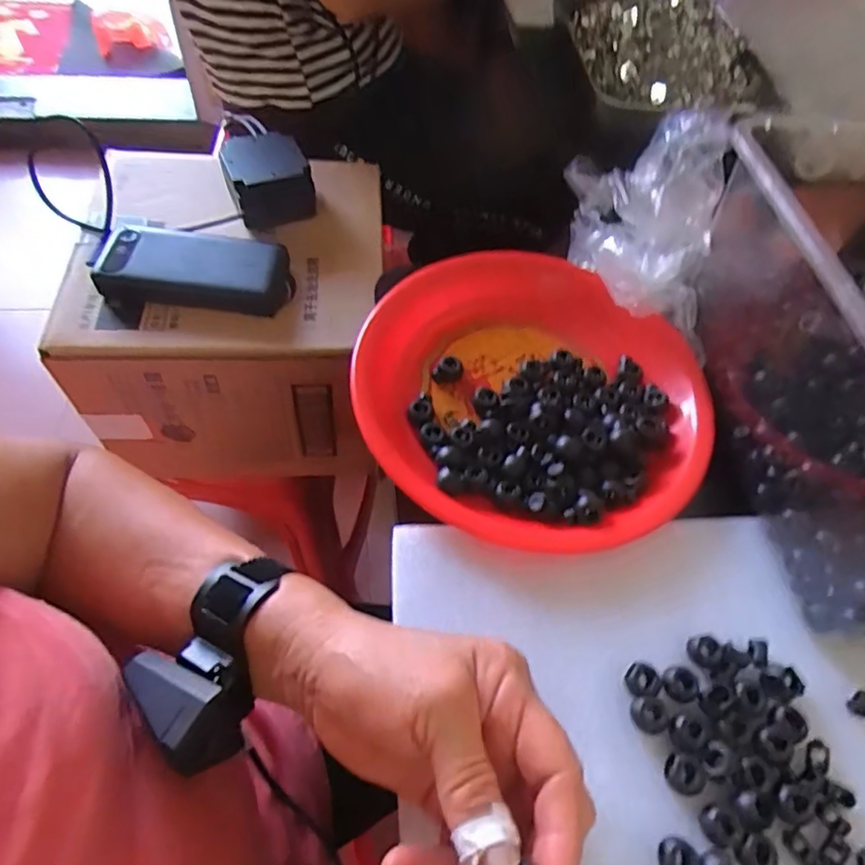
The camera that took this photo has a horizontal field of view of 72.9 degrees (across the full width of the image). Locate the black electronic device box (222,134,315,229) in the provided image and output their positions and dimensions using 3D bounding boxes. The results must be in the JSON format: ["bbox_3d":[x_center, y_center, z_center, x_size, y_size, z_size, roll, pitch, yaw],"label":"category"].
[{"bbox_3d":[-0.163,-0.250,0.580,0.079,0.057,0.089,-17,62,-15],"label":"black electronic device box"}]

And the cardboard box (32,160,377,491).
[{"bbox_3d":[-0.195,-0.126,0.635,0.272,0.215,0.276,2,59,-4],"label":"cardboard box"}]

